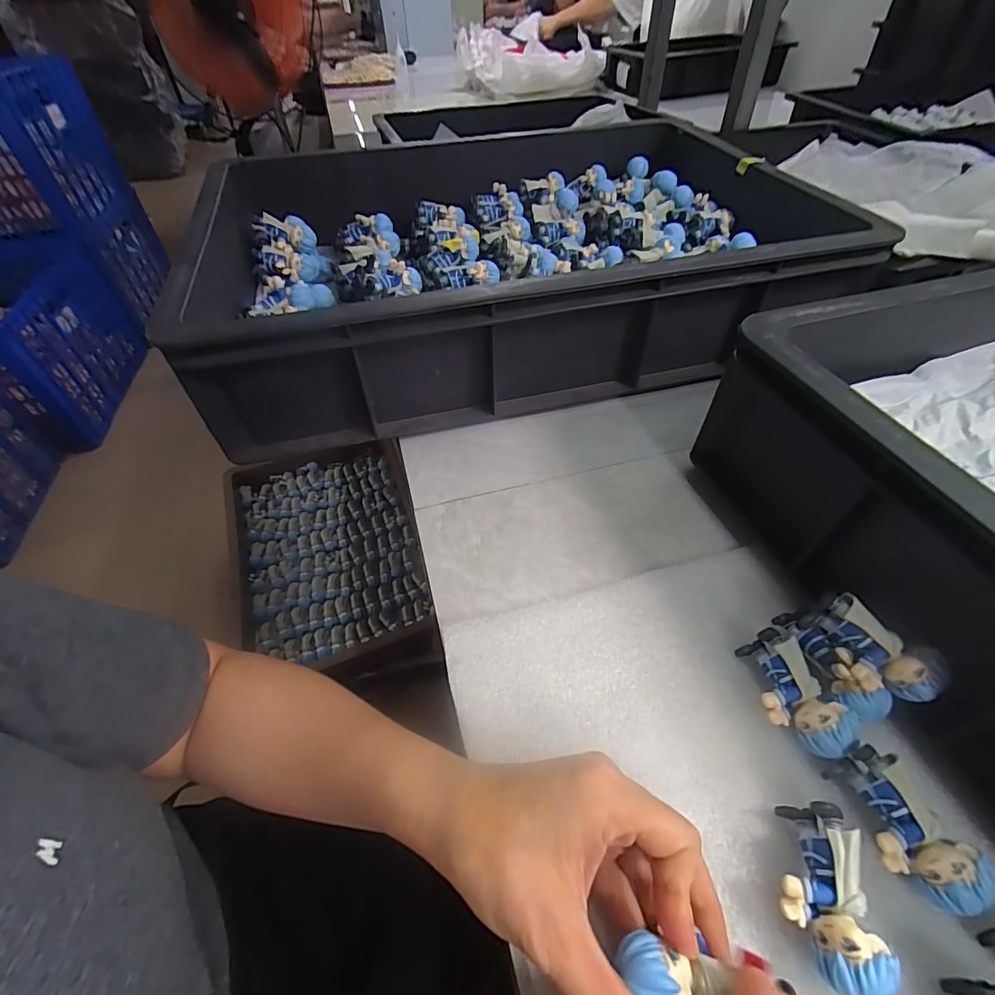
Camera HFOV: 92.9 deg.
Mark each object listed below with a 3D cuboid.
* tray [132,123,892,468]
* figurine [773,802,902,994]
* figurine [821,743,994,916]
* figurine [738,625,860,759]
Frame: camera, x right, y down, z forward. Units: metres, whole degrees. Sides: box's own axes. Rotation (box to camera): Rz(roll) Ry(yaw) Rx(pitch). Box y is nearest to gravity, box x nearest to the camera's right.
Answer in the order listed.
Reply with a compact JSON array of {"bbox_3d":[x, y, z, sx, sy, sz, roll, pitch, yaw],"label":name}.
[{"bbox_3d":[0.008,-0.283,0.534,0.587,0.124,0.461,-13,50,-9],"label":"tray"},{"bbox_3d":[0.135,0.166,0.199,0.032,0.030,0.061,0,49,2],"label":"figurine"},{"bbox_3d":[0.181,0.149,0.214,0.031,0.027,0.061,-13,50,-9],"label":"figurine"},{"bbox_3d":[0.155,0.105,0.251,0.031,0.028,0.063,-19,51,-14],"label":"figurine"}]

